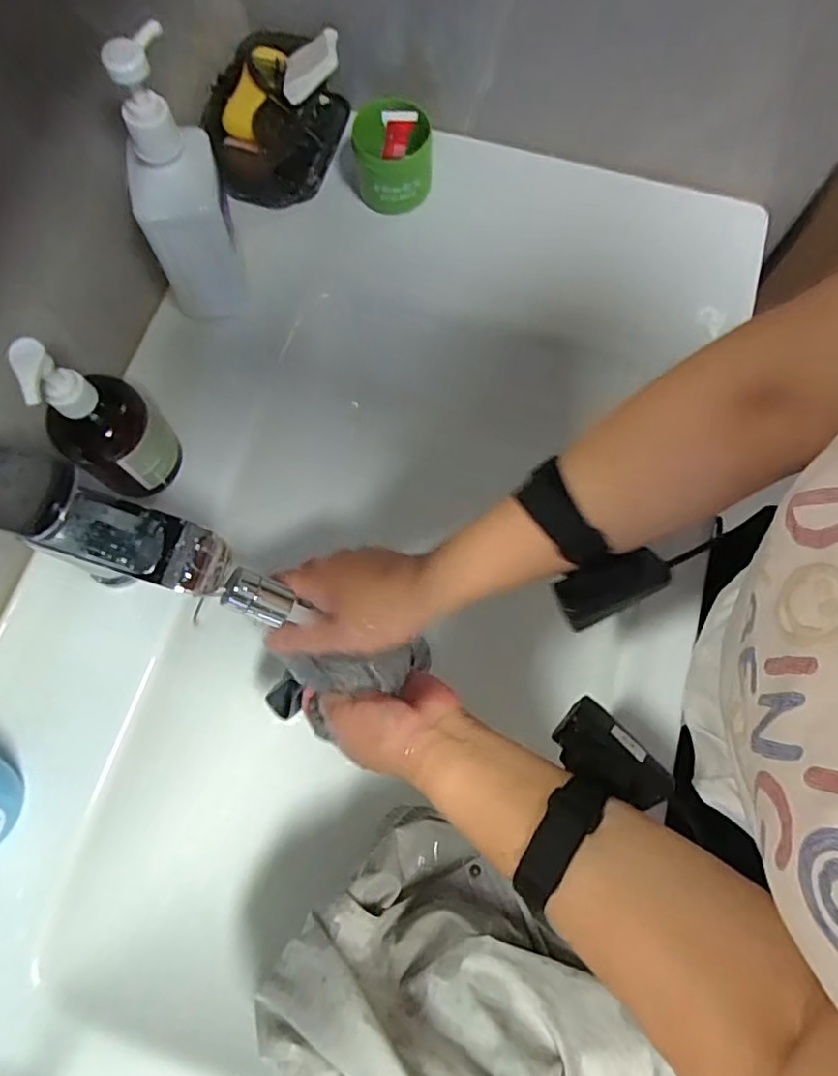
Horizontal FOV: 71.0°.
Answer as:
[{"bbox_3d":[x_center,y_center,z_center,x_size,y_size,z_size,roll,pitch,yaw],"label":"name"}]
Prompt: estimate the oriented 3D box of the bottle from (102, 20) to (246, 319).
[{"bbox_3d":[-0.179,-0.252,0.445,0.073,0.202,0.058,-25,75,-8],"label":"bottle"}]

